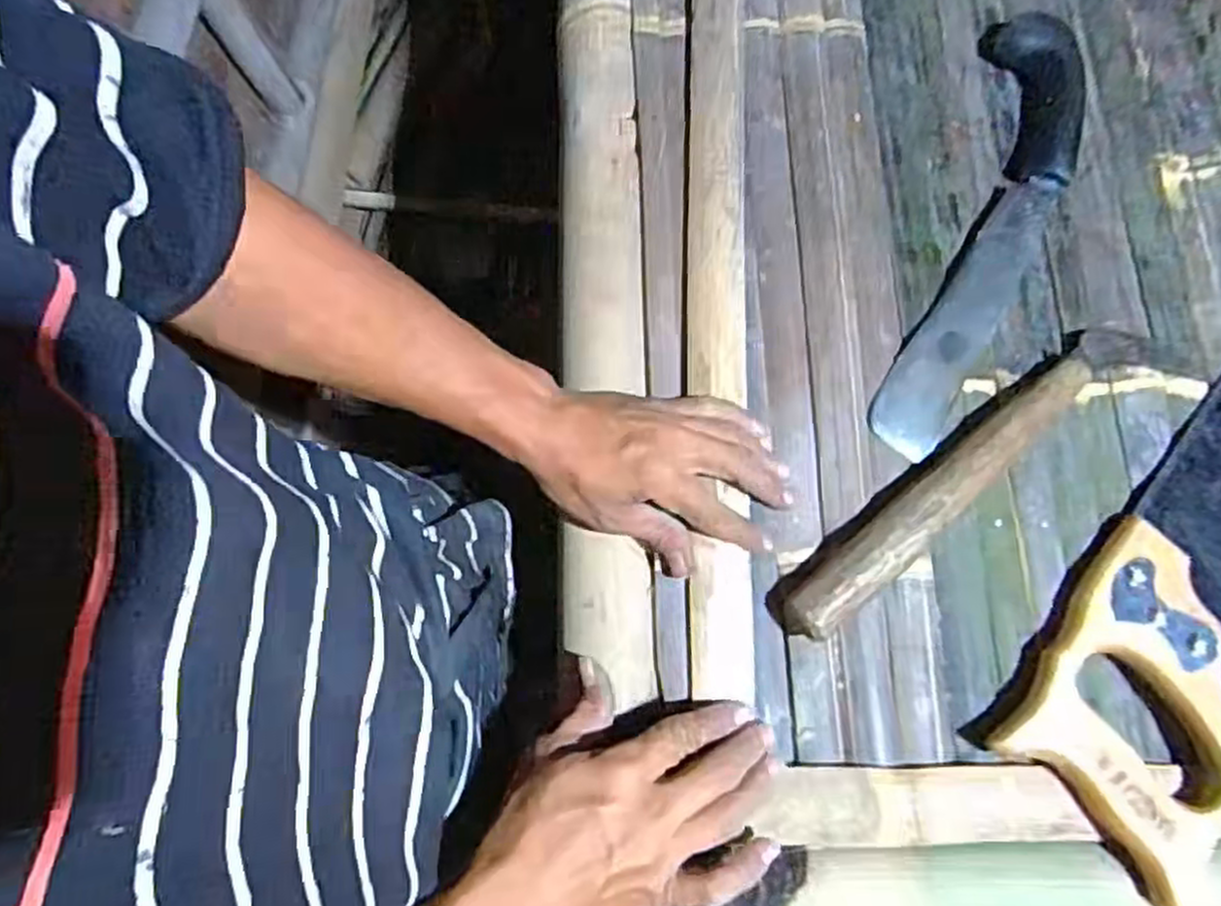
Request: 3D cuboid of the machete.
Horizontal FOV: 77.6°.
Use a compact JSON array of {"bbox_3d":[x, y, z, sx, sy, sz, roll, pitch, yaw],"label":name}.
[{"bbox_3d":[0.265,-0.159,0.524,0.074,0.033,0.348,20,76,4],"label":"machete"}]

